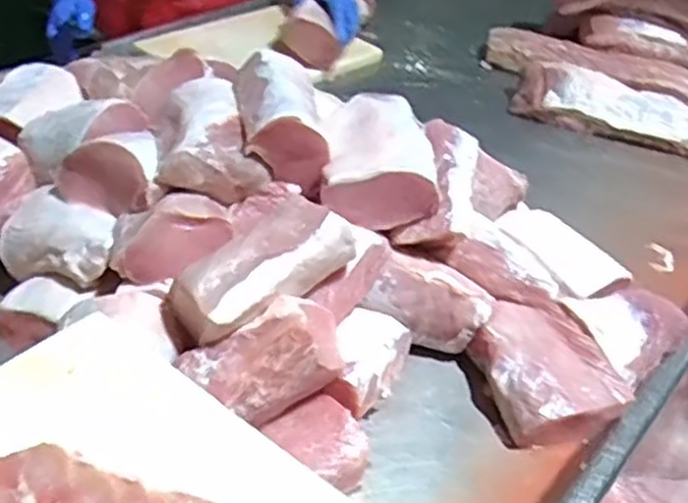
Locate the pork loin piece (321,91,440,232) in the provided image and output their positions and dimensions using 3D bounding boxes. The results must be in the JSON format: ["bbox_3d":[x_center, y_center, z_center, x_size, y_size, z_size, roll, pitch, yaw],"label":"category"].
[{"bbox_3d":[0.042,-0.109,0.850,0.125,0.068,0.187,7,37,0],"label":"pork loin piece"}]

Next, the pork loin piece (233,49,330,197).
[{"bbox_3d":[-0.075,-0.155,0.862,0.095,0.091,0.155,-2,38,-11],"label":"pork loin piece"}]

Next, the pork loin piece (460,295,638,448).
[{"bbox_3d":[0.215,0.128,0.827,0.123,0.062,0.160,-9,40,-19],"label":"pork loin piece"}]

